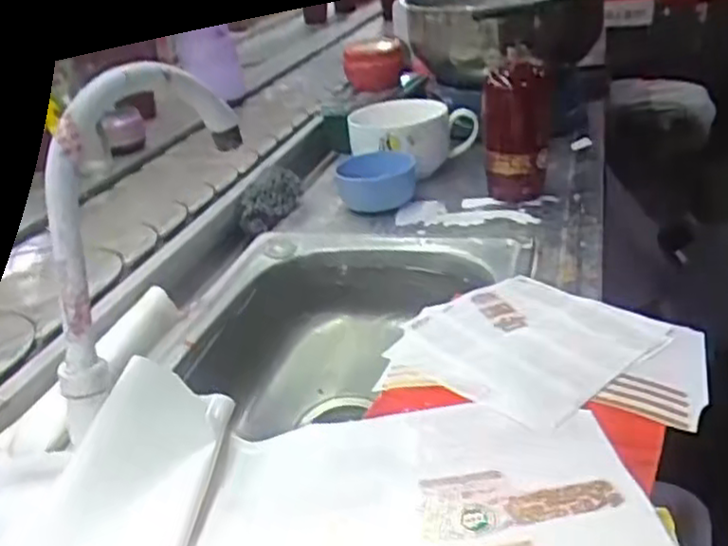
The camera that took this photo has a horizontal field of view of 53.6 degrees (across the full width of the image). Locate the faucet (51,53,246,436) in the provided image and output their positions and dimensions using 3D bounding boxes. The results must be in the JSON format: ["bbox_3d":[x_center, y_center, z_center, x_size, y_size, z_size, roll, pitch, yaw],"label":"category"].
[{"bbox_3d":[-0.167,-0.036,0.545,0.032,0.221,0.205,14,33,31],"label":"faucet"}]

